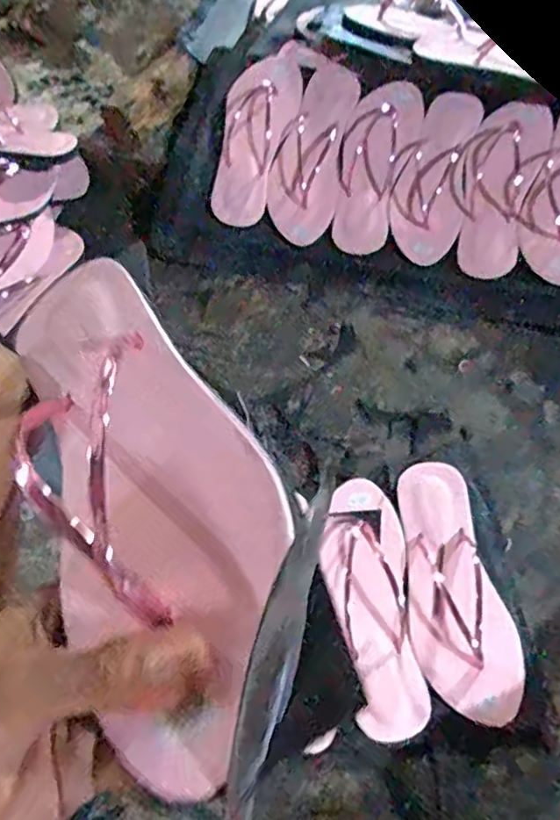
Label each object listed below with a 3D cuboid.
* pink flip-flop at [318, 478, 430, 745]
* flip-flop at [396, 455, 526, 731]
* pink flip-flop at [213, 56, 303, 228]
[{"bbox_3d":[0.088,0.187,0.615,0.082,0.033,0.242,-3,61,-2],"label":"pink flip-flop"},{"bbox_3d":[0.167,0.174,0.621,0.098,0.035,0.244,-11,62,-6],"label":"flip-flop"},{"bbox_3d":[-0.033,-0.358,0.827,0.085,0.028,0.233,16,90,9],"label":"pink flip-flop"}]

